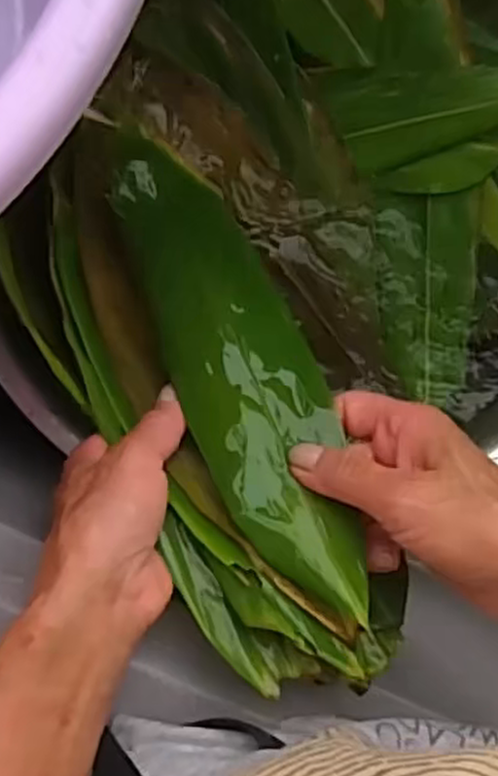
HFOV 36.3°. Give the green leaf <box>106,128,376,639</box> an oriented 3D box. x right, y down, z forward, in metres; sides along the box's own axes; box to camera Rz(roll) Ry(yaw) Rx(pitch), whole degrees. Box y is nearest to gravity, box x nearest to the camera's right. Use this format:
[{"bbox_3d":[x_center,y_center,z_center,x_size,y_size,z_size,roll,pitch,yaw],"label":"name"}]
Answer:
[{"bbox_3d":[-0.008,-0.023,0.358,0.061,0.018,0.268,-23,64,0],"label":"green leaf"}]

